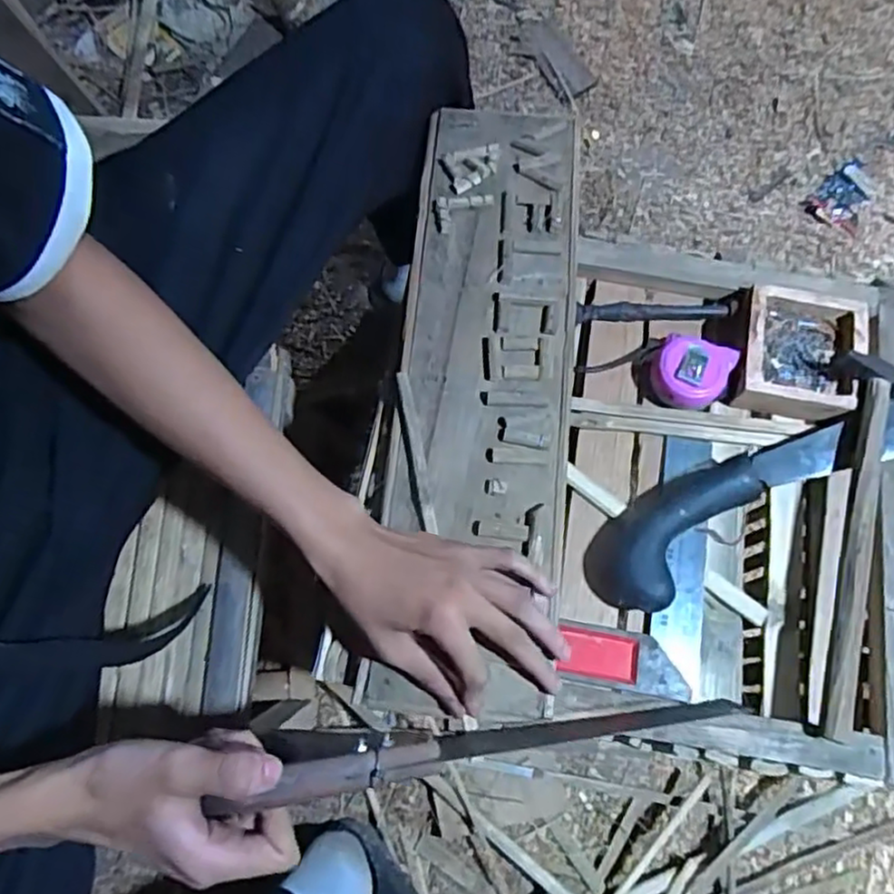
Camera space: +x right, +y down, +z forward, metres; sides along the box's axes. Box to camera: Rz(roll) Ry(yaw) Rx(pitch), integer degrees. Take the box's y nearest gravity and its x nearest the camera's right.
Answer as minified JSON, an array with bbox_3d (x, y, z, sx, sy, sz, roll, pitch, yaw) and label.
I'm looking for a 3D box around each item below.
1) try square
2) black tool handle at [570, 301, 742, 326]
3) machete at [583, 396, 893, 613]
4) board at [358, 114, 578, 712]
[{"bbox_3d":[0.150,0.081,0.518,0.097,0.022,0.198,11,75,4],"label":"try square"},{"bbox_3d":[0.176,-0.115,0.581,0.130,0.020,0.013,0,74,1],"label":"black tool handle"},{"bbox_3d":[0.271,0.015,0.526,0.361,0.033,0.074,-28,76,-7],"label":"machete"},{"bbox_3d":[0.029,-0.059,0.534,0.132,0.022,0.489,5,71,1],"label":"board"}]

